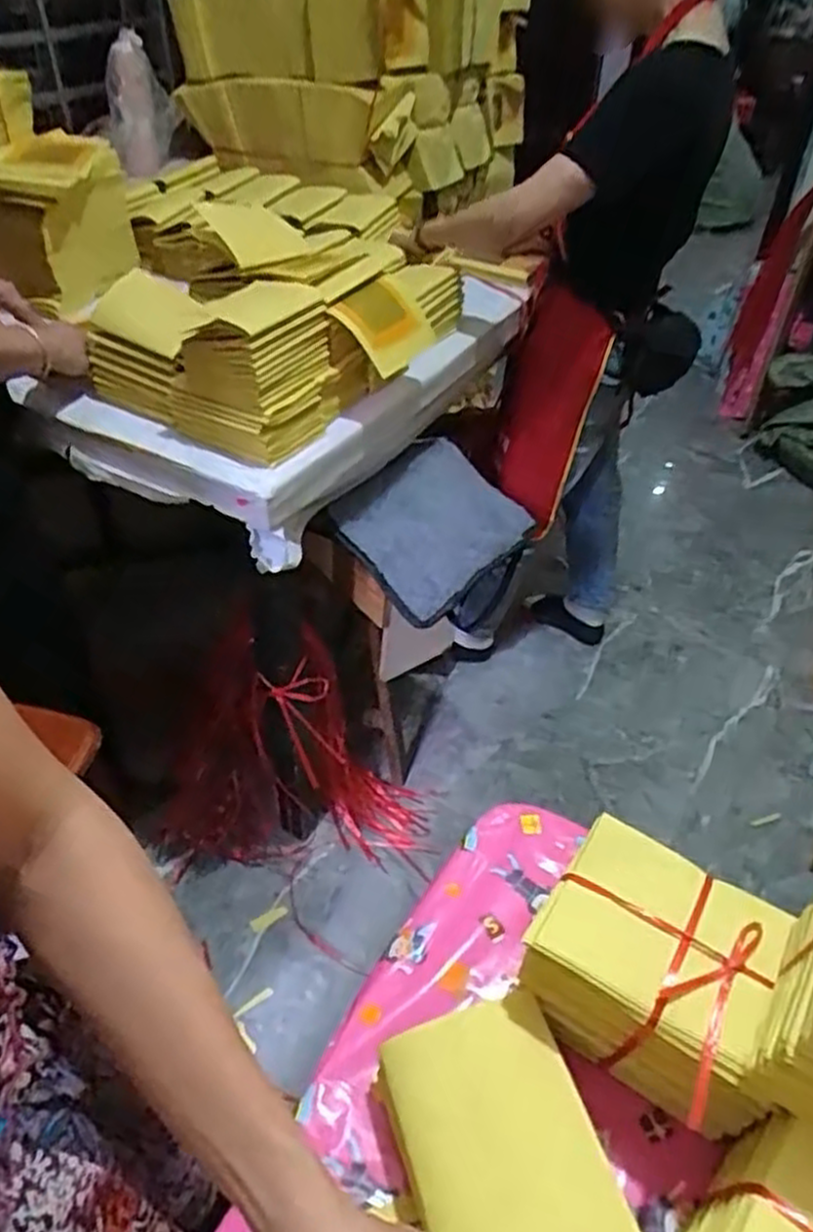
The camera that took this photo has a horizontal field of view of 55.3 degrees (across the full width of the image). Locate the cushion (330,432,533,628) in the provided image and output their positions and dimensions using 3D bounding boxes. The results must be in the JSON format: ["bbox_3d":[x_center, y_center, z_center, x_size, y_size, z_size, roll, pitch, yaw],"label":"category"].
[{"bbox_3d":[0.045,-0.162,1.289,0.303,0.082,0.250,-40,79,-22],"label":"cushion"}]

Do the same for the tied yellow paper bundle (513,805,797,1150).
[{"bbox_3d":[0.171,0.256,0.542,0.161,0.120,0.131,26,47,24],"label":"tied yellow paper bundle"}]

